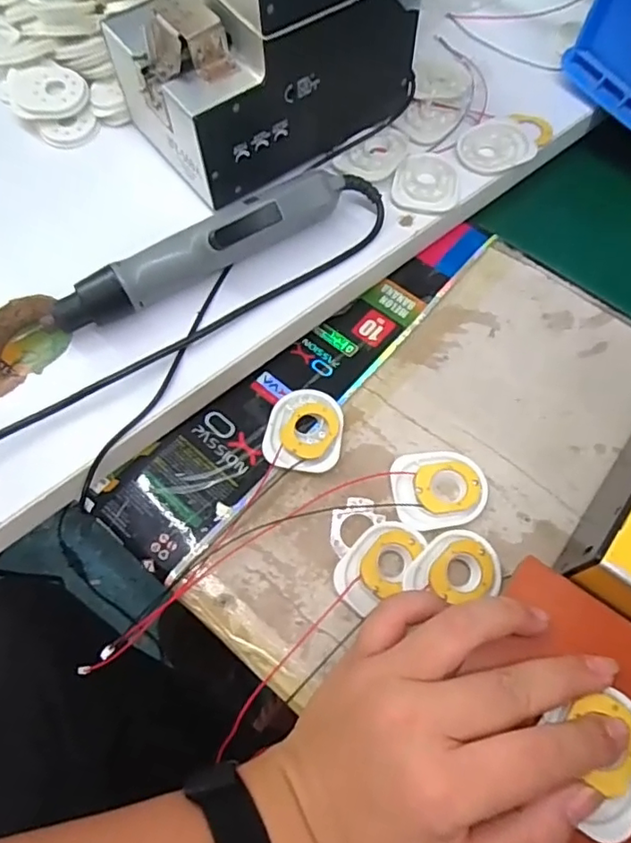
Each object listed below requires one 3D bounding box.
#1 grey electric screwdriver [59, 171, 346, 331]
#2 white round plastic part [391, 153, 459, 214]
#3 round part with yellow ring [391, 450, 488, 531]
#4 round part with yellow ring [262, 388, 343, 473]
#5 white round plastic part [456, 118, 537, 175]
[{"bbox_3d":[-0.075,-0.114,0.380,0.199,0.043,0.035,-25,67,-11],"label":"grey electric screwdriver"},{"bbox_3d":[0.083,-0.177,0.426,0.048,0.006,0.049,12,76,3],"label":"white round plastic part"},{"bbox_3d":[0.078,0.041,0.356,0.057,0.009,0.049,-10,65,-4],"label":"round part with yellow ring"},{"bbox_3d":[-0.007,0.004,0.372,0.048,0.010,0.058,9,65,5],"label":"round part with yellow ring"},{"bbox_3d":[0.139,-0.216,0.446,0.060,0.004,0.051,-17,66,-7],"label":"white round plastic part"}]

